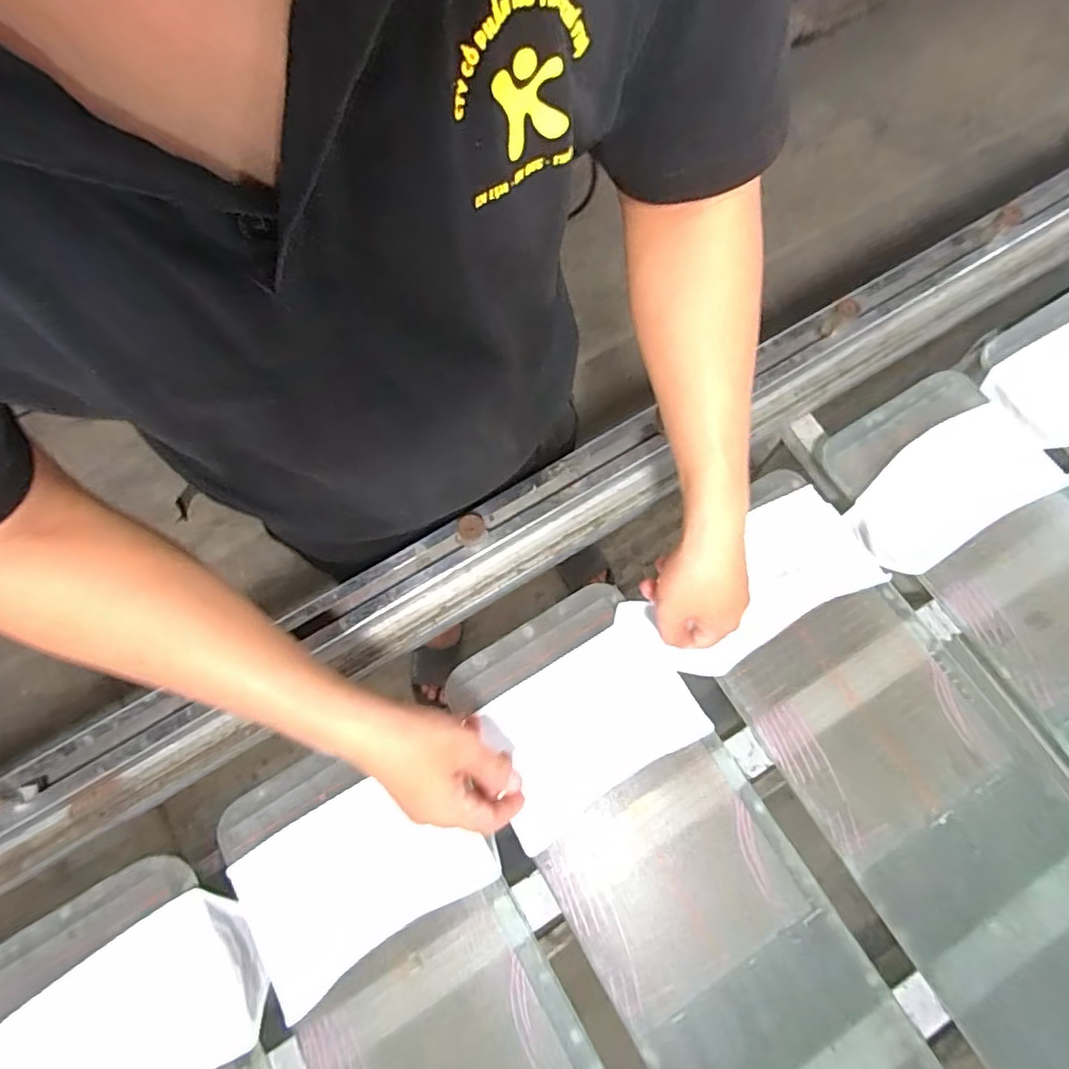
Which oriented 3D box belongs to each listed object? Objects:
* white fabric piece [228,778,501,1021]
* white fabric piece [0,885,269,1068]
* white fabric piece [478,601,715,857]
[{"bbox_3d":[-0.151,0.292,0.504,0.199,0.005,0.130,-32,75,-8],"label":"white fabric piece"},{"bbox_3d":[-0.351,0.415,0.482,0.225,0.032,0.127,-31,75,-8],"label":"white fabric piece"},{"bbox_3d":[0.050,0.173,0.542,0.201,0.010,0.130,-31,75,-10],"label":"white fabric piece"}]

